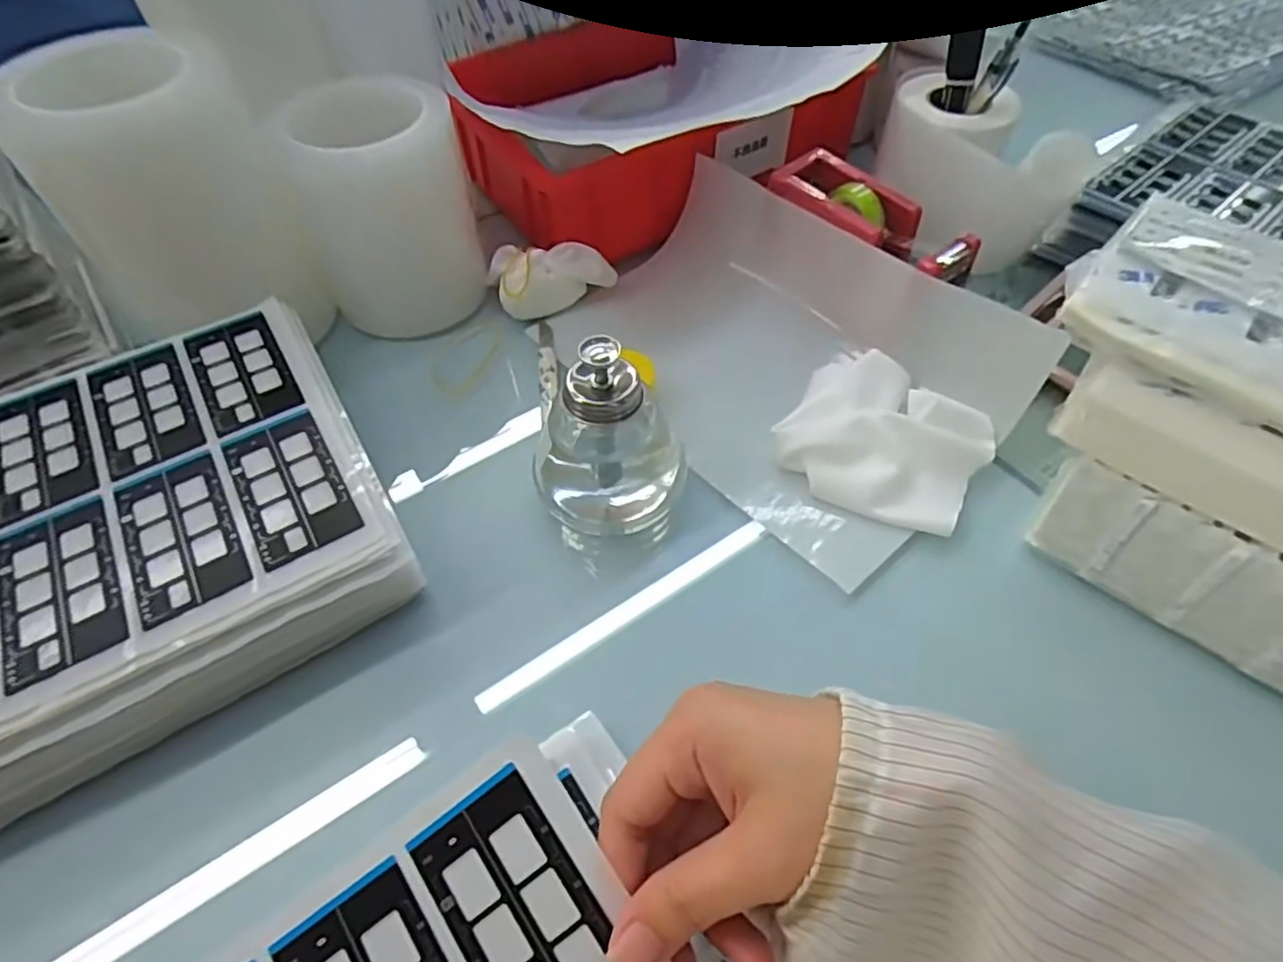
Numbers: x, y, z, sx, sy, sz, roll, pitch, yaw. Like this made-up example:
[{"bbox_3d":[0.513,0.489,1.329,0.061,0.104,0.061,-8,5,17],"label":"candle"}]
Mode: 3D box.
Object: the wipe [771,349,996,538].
[{"bbox_3d":[0.137,-0.025,0.386,0.104,0.023,0.095,29,59,20],"label":"wipe"}]

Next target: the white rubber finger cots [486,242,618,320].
[{"bbox_3d":[-0.062,-0.145,0.472,0.081,0.035,0.045,-18,56,-12],"label":"white rubber finger cots"}]

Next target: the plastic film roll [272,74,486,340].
[{"bbox_3d":[-0.170,-0.184,0.463,0.104,0.130,0.097,-18,56,-12],"label":"plastic film roll"}]

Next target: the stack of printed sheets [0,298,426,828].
[{"bbox_3d":[-0.284,0.035,0.341,0.288,0.050,0.225,-28,58,-18],"label":"stack of printed sheets"}]

